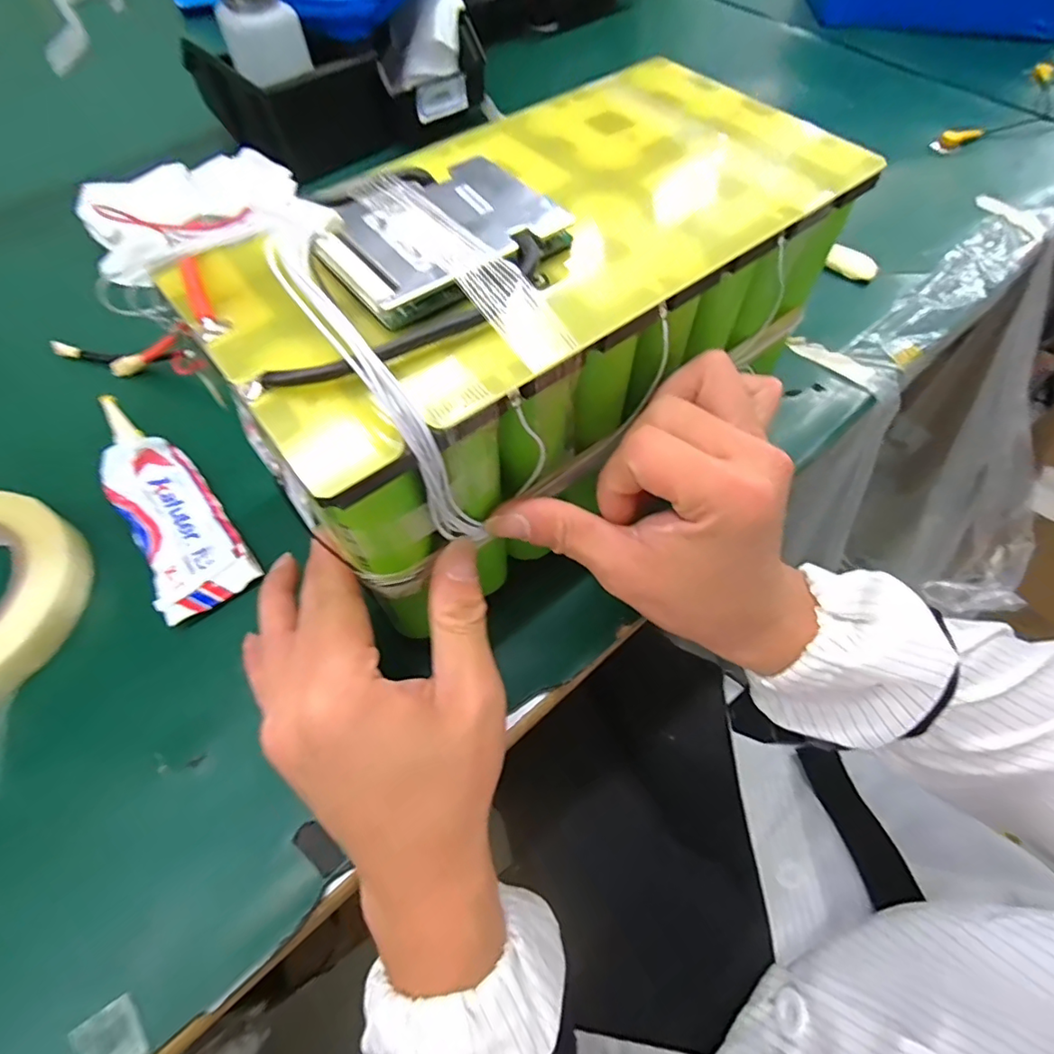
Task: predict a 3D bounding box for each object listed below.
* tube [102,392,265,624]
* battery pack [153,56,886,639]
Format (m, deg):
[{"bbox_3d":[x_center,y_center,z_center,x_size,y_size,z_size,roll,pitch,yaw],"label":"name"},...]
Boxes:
[{"bbox_3d":[-0.206,-0.017,0.309,0.048,0.018,0.148,-34,66,-18],"label":"tube"},{"bbox_3d":[0.010,-0.098,0.256,0.270,0.137,0.140,-39,68,-20],"label":"battery pack"}]

